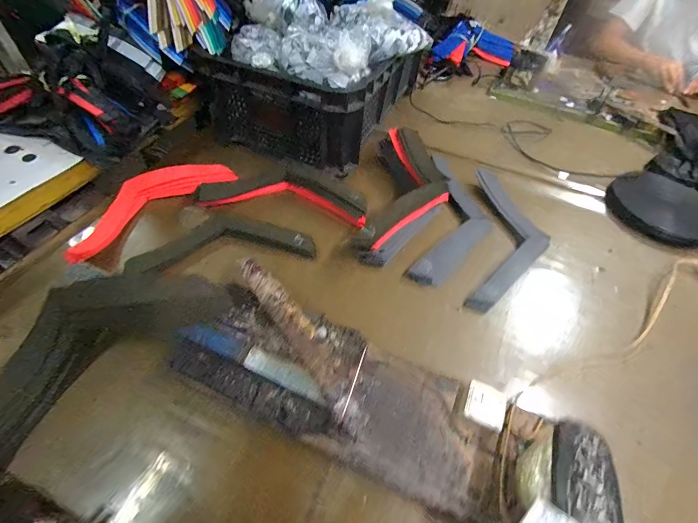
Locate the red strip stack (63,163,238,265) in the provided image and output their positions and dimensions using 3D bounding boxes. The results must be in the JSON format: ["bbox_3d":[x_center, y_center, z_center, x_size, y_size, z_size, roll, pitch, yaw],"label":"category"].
[{"bbox_3d":[-0.410,-0.129,0.677,0.137,0.038,0.342,33,56,20],"label":"red strip stack"}]

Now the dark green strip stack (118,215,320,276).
[{"bbox_3d":[-0.233,-0.041,0.628,0.331,0.027,0.125,-3,52,-8],"label":"dark green strip stack"}]

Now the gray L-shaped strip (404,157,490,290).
[{"bbox_3d":[0.211,-0.086,0.661,0.130,0.016,0.327,15,61,7],"label":"gray L-shaped strip"}]

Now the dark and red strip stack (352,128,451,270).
[{"bbox_3d":[0.118,-0.136,0.662,0.149,0.101,0.316,12,52,5],"label":"dark and red strip stack"}]

